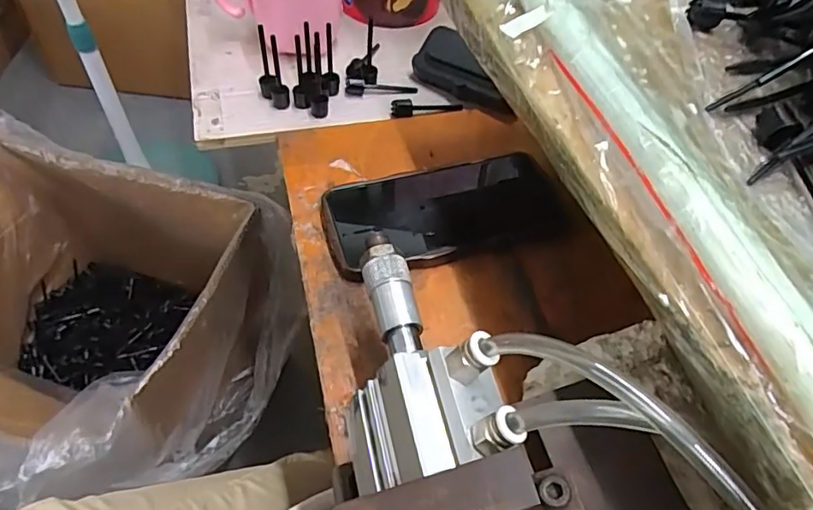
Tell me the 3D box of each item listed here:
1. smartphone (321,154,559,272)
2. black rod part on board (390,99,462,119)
[{"bbox_3d":[0.027,-0.032,0.399,0.166,0.015,0.080,-10,54,-12],"label":"smartphone"},{"bbox_3d":[0.018,-0.129,0.475,0.062,0.011,0.016,-11,54,-13],"label":"black rod part on board"}]

